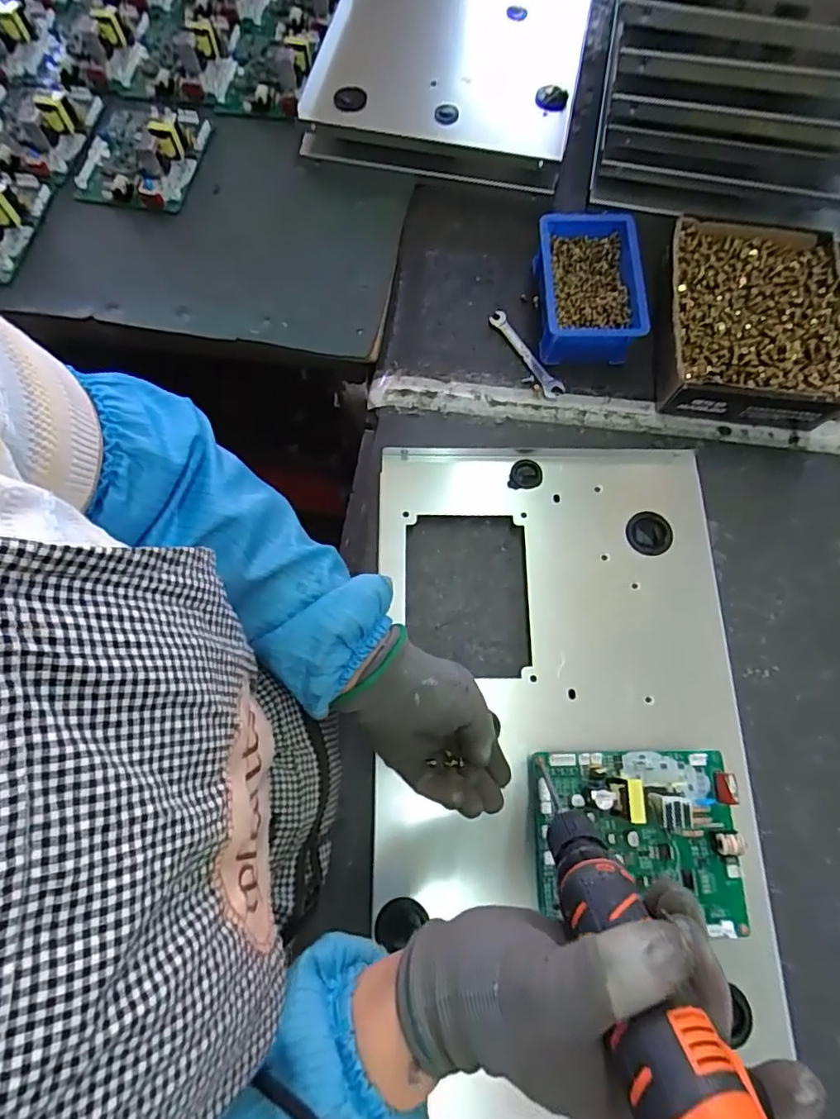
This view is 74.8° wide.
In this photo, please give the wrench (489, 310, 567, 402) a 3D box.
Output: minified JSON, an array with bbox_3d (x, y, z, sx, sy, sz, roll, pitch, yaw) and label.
[{"bbox_3d":[0.113,-0.221,0.589,0.023,0.005,0.114,-32,75,-8],"label":"wrench"}]

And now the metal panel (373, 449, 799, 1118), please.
[{"bbox_3d":[0.119,0.143,0.462,0.306,0.032,0.516,-1,72,0],"label":"metal panel"}]

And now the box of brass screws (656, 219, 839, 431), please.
[{"bbox_3d":[0.347,-0.248,0.572,0.187,0.055,0.218,11,74,4],"label":"box of brass screws"}]

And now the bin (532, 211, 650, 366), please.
[{"bbox_3d":[0.177,-0.287,0.578,0.108,0.047,0.156,1,73,2],"label":"bin"}]

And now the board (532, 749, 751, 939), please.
[{"bbox_3d":[0.164,0.209,0.406,0.153,0.034,0.129,-1,73,1],"label":"board"}]

